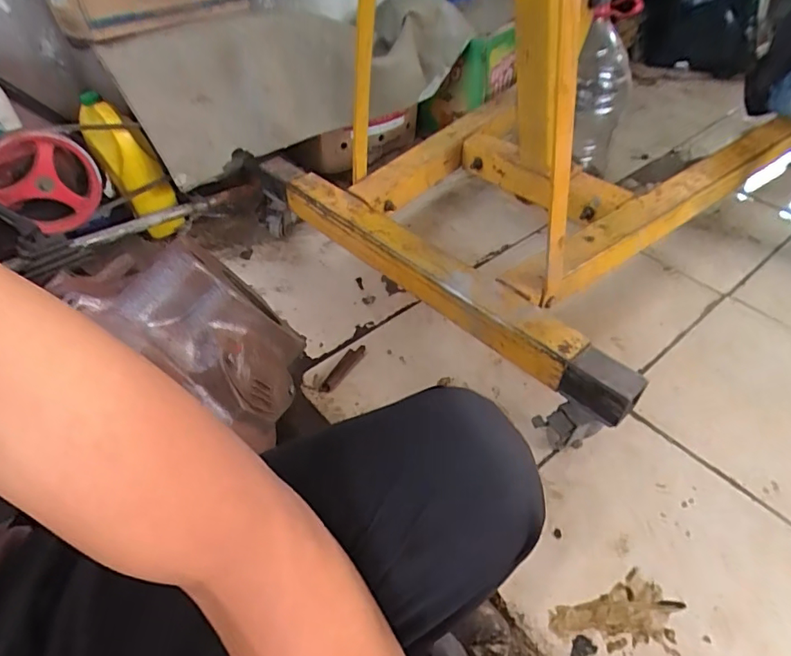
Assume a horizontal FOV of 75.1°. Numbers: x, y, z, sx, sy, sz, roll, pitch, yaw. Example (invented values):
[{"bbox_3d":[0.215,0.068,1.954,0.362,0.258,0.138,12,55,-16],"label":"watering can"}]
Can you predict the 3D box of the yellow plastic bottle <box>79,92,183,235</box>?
[{"bbox_3d":[-0.581,-0.352,1.118,0.091,0.324,0.094,0,35,49],"label":"yellow plastic bottle"}]

